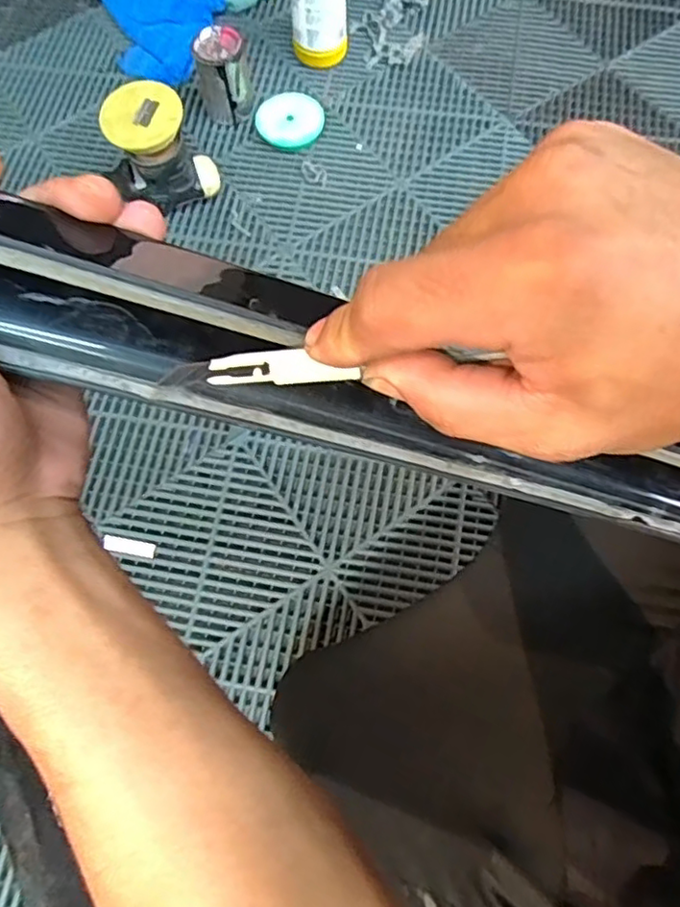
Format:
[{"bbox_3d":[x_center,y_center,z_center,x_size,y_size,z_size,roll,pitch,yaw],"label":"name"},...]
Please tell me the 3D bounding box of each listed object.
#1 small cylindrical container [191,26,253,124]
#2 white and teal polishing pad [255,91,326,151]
[{"bbox_3d":[-0.167,-0.543,0.894,0.066,0.107,0.068,0,71,1],"label":"small cylindrical container"},{"bbox_3d":[-0.073,-0.487,0.911,0.098,0.027,0.081,-11,71,-3],"label":"white and teal polishing pad"}]

